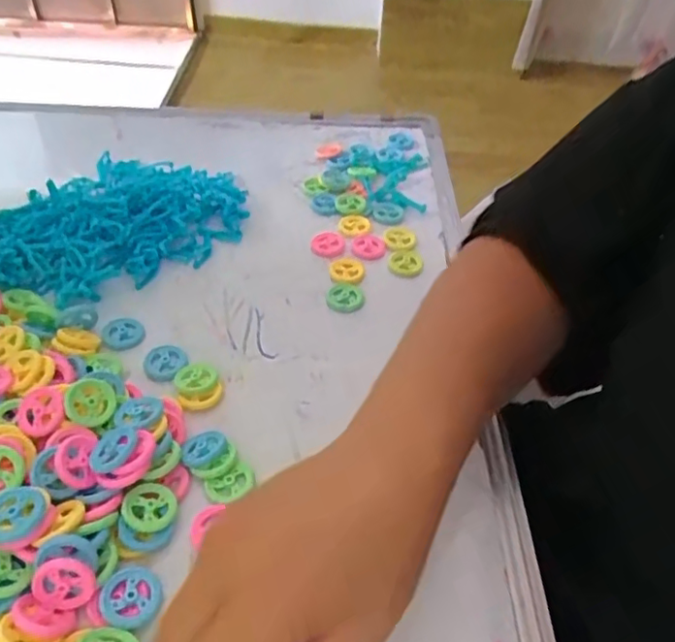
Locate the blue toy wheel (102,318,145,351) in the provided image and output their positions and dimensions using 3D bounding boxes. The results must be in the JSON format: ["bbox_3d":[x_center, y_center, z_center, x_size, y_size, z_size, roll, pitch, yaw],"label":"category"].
[{"bbox_3d":[-0.161,0.010,0.449,0.030,0.005,0.030,1,44,-1],"label":"blue toy wheel"}]

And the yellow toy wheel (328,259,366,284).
[{"bbox_3d":[0.008,-0.044,0.507,0.030,0.004,0.033,1,44,-1],"label":"yellow toy wheel"}]

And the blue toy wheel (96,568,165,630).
[{"bbox_3d":[-0.106,0.141,0.303,0.029,0.007,0.028,1,44,-1],"label":"blue toy wheel"}]

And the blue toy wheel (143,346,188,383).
[{"bbox_3d":[-0.124,0.030,0.428,0.031,0.006,0.031,1,44,-1],"label":"blue toy wheel"}]

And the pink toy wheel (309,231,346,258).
[{"bbox_3d":[-0.009,-0.069,0.533,0.029,0.011,0.030,1,44,-1],"label":"pink toy wheel"}]

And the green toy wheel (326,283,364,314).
[{"bbox_3d":[0.006,-0.019,0.485,0.030,0.006,0.028,1,44,-1],"label":"green toy wheel"}]

